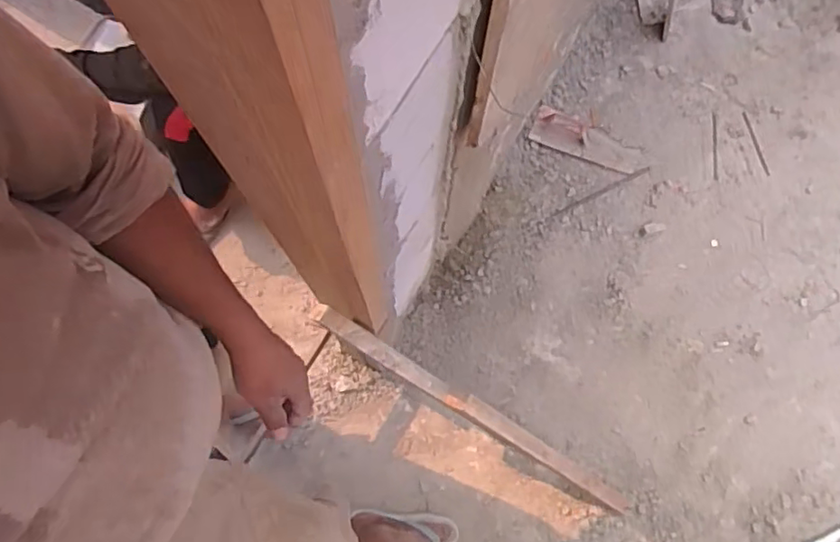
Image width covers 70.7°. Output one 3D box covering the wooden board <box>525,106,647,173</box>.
[{"bbox_3d":[0.452,-0.346,1.579,0.311,0.018,0.093,20,76,5],"label":"wooden board"}]

